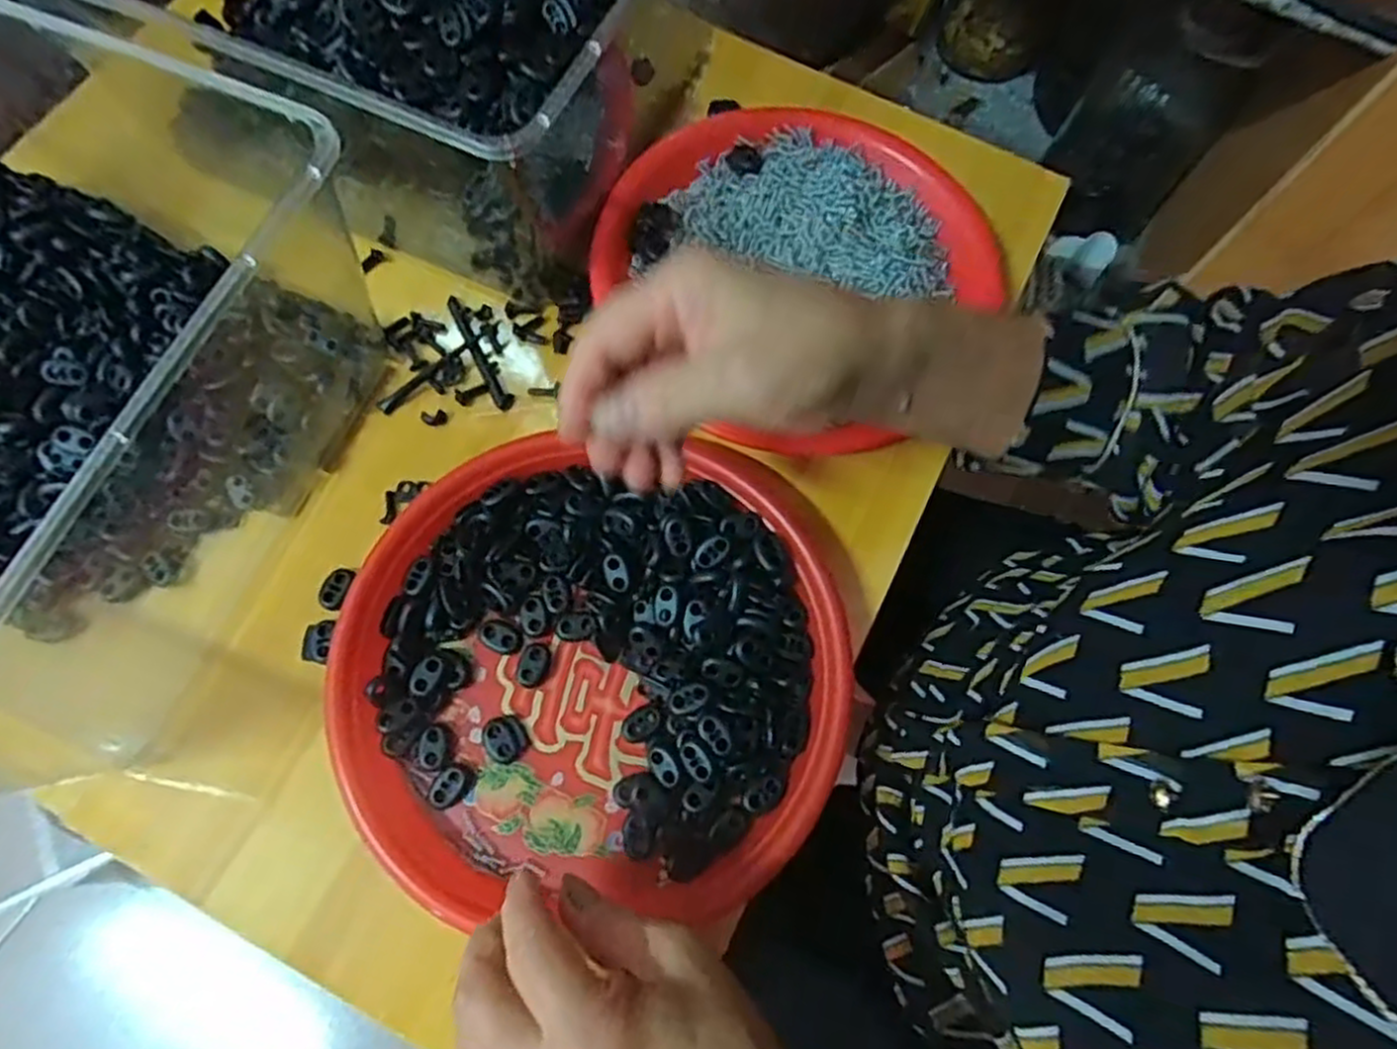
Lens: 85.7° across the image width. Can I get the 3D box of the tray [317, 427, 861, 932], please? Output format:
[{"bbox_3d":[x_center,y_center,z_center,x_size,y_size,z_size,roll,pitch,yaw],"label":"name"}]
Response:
[{"bbox_3d":[-0.047,0.066,0.363,0.238,0.031,0.209,1,72,0],"label":"tray"}]

